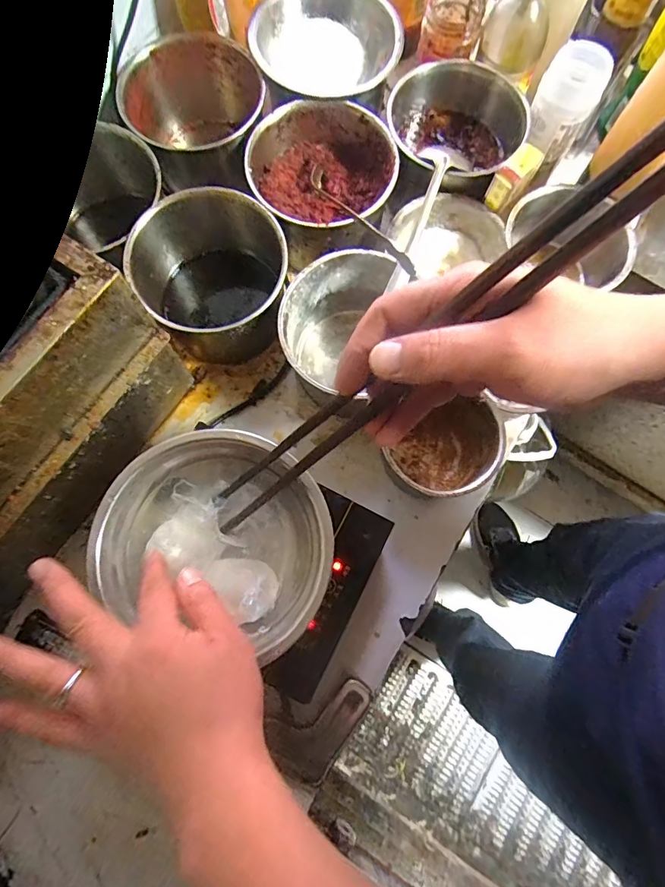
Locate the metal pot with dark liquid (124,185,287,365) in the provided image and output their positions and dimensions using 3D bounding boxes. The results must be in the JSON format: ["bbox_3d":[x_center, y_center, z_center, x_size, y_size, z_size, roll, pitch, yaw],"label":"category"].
[{"bbox_3d":[-0.127,-0.174,0.499,0.152,0.120,0.146,0,76,-2],"label":"metal pot with dark liquid"}]

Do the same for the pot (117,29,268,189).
[{"bbox_3d":[-0.151,-0.367,0.542,0.156,0.117,0.144,0,76,-2],"label":"pot"}]

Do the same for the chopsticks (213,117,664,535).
[{"bbox_3d":[0.019,-0.029,0.280,0.039,0.387,0.031,-16,74,-44],"label":"chopsticks"}]

